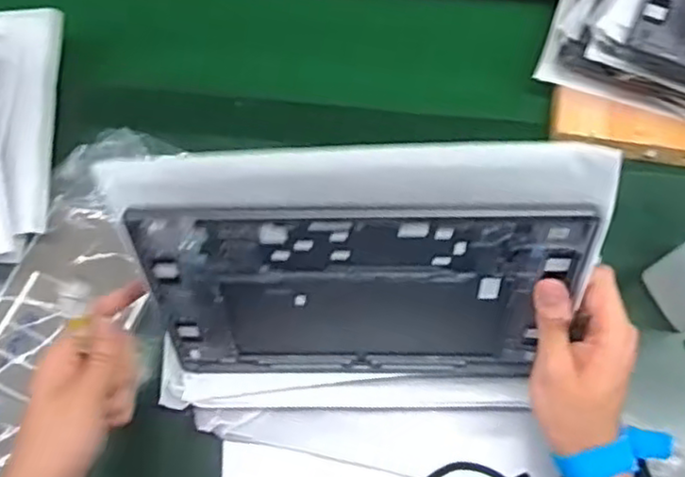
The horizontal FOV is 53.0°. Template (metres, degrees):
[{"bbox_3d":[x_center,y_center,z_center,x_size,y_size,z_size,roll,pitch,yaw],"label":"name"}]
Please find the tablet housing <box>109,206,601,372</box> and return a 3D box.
[{"bbox_3d":[0.011,0.036,0.431,0.252,0.158,0.012,-1,49,3],"label":"tablet housing"}]

